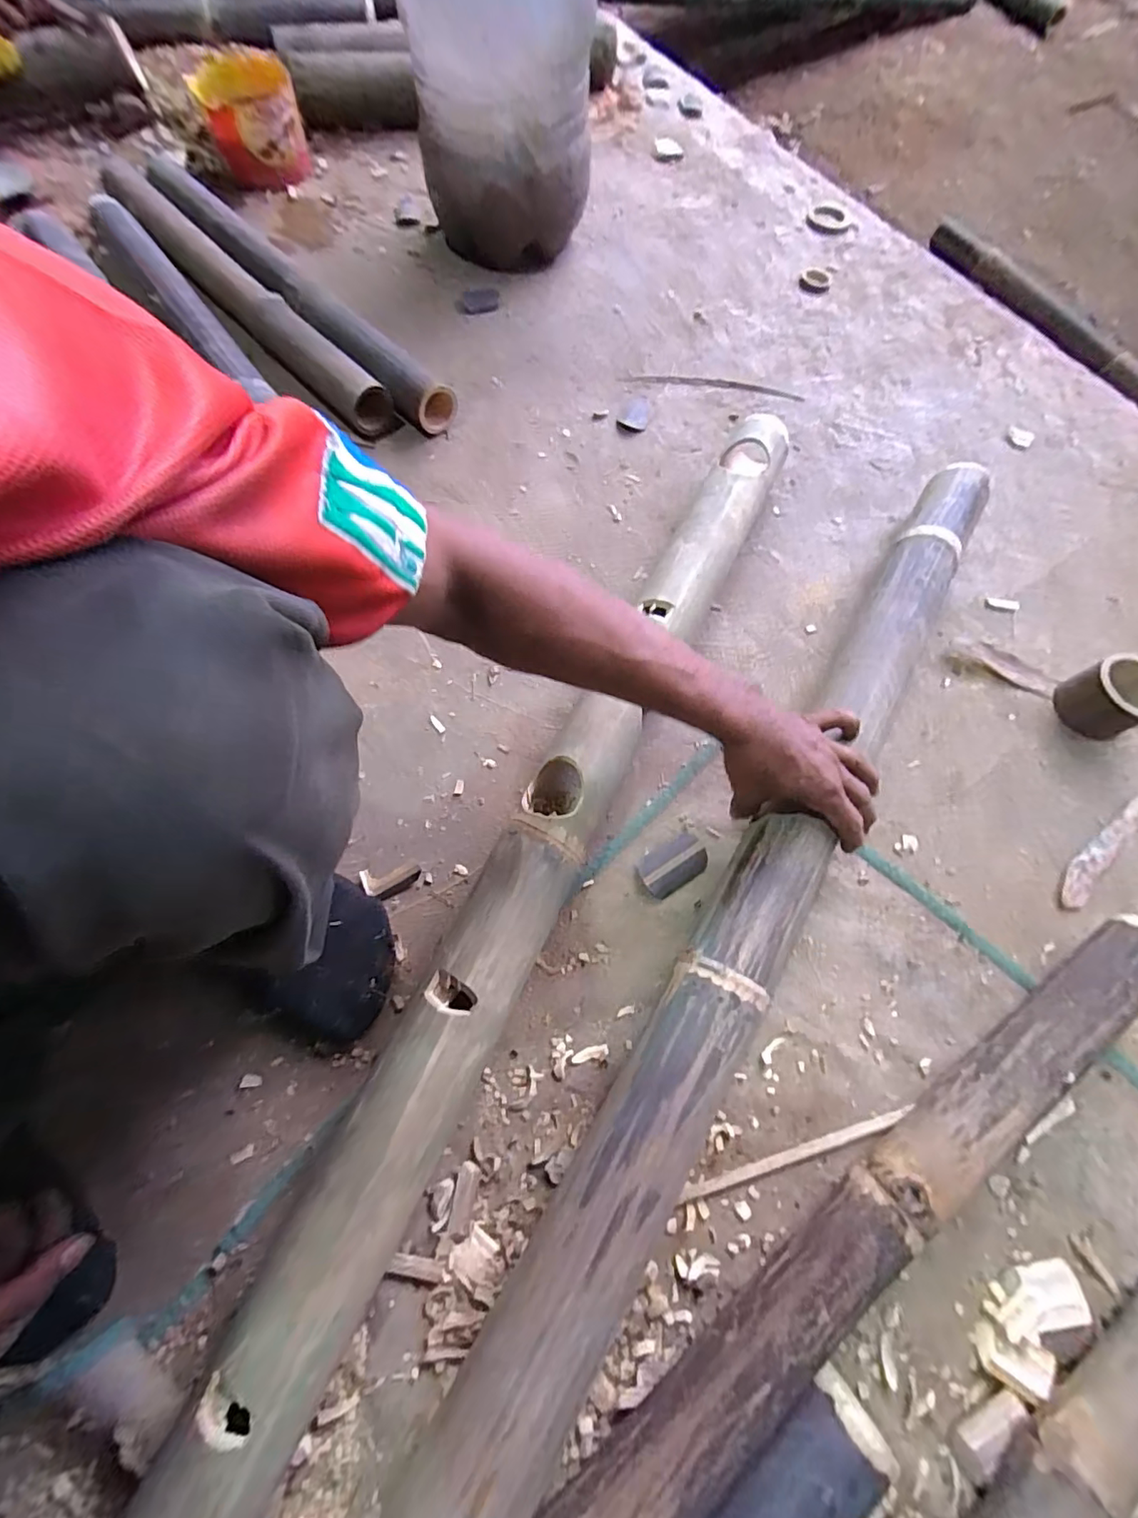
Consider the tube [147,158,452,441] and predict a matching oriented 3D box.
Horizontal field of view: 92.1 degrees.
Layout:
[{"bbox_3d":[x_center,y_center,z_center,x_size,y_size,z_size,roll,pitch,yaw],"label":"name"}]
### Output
[{"bbox_3d":[-0.421,-0.687,0.775,0.724,0.067,0.077,43,74,15],"label":"tube"}]

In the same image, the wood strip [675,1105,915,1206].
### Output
[{"bbox_3d":[0.184,0.318,0.441,0.204,0.005,0.012,-13,69,-6],"label":"wood strip"}]

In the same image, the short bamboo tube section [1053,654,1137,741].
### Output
[{"bbox_3d":[0.577,-0.066,0.584,0.085,0.053,0.075,-21,70,-9],"label":"short bamboo tube section"}]

